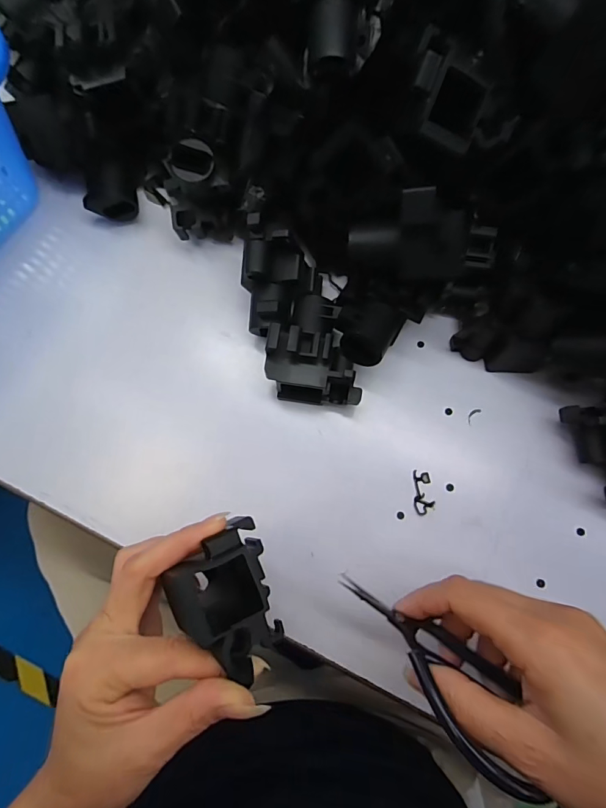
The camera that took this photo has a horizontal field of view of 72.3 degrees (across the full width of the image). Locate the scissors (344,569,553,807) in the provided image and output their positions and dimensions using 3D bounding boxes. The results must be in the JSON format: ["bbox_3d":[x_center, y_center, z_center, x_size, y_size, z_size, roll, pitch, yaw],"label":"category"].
[{"bbox_3d":[0.070,0.128,0.205,0.108,0.050,0.010,47,123,40],"label":"scissors"}]

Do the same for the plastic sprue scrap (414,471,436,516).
[{"bbox_3d":[0.084,0.061,0.287,0.013,0.005,0.029,3,76,1],"label":"plastic sprue scrap"}]

